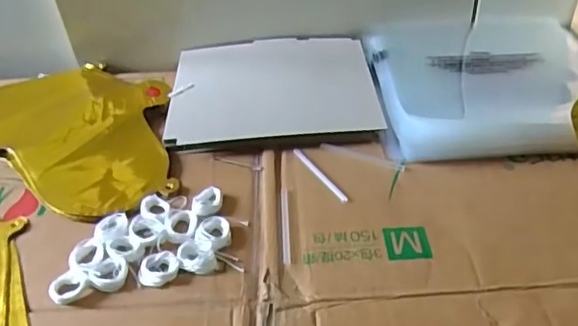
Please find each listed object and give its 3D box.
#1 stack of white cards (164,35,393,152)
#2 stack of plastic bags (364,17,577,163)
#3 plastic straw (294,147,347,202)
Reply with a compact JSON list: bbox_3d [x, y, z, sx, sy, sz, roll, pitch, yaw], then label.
[{"bbox_3d":[-0.017,-0.080,0.615,0.204,0.013,0.169,-5,41,-1],"label":"stack of white cards"},{"bbox_3d":[0.208,-0.090,0.611,0.233,0.026,0.233,-2,41,2],"label":"stack of plastic bags"},{"bbox_3d":[0.027,0.009,0.518,0.007,0.004,0.083,-22,44,-20],"label":"plastic straw"}]

